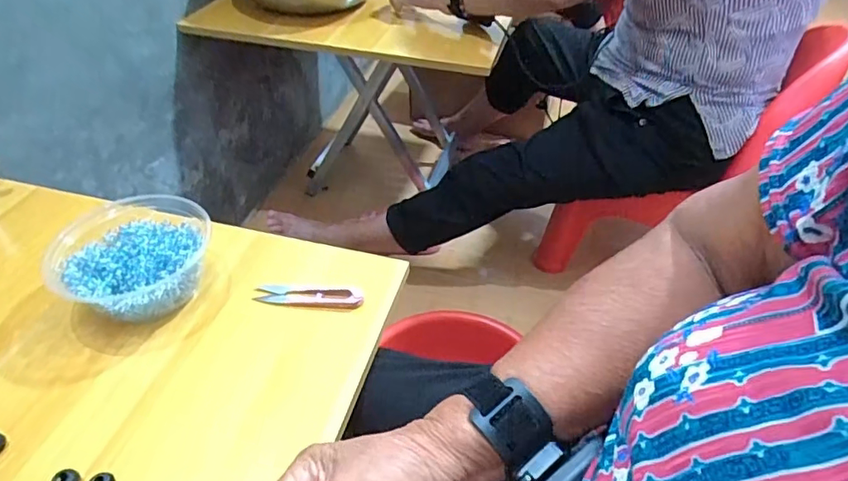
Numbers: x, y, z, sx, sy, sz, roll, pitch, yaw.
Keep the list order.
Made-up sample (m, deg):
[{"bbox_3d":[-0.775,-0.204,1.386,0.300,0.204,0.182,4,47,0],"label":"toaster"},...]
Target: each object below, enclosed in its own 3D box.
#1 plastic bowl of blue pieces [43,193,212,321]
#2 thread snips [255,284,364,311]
[{"bbox_3d":[-0.259,0.011,0.488,0.118,0.059,0.119,-3,40,2],"label":"plastic bowl of blue pieces"},{"bbox_3d":[-0.108,0.054,0.507,0.101,0.011,0.022,3,41,9],"label":"thread snips"}]

